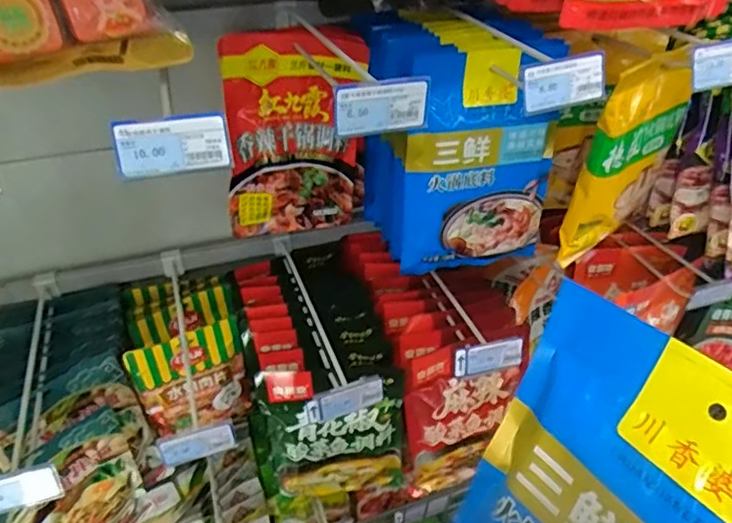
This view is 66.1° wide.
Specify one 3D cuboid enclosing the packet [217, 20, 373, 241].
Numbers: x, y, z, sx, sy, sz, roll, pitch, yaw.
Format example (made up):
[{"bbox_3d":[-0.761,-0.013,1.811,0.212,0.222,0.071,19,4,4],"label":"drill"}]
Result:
[{"bbox_3d":[-0.094,-0.166,0.760,0.193,0.271,0.054,-10,40,-13],"label":"packet"}]

